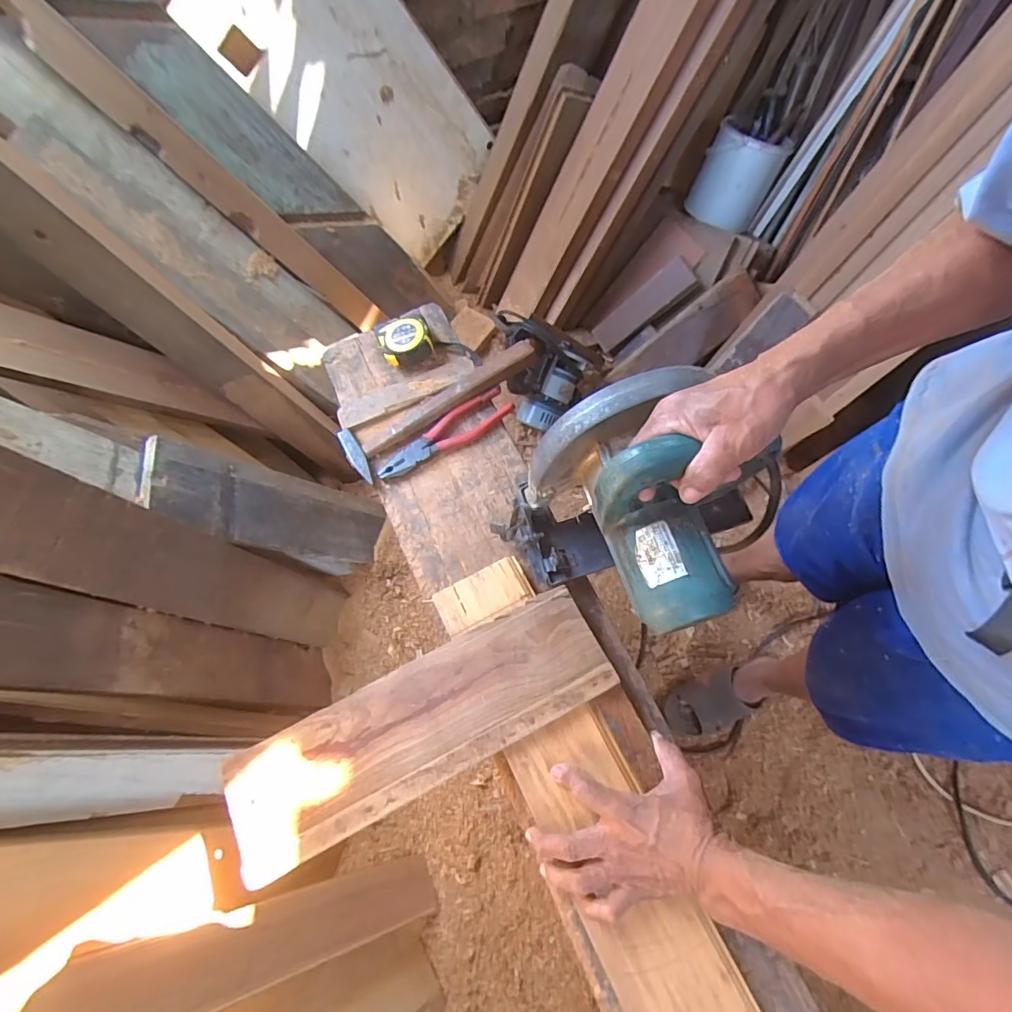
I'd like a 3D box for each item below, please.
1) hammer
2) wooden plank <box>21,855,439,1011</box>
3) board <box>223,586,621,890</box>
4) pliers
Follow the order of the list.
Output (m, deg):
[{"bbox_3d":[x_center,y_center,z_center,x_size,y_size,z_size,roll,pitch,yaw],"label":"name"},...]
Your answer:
[{"bbox_3d":[-0.090,-0.142,0.661,0.276,0.043,0.081,-37,76,-13],"label":"hammer"},{"bbox_3d":[-0.275,0.533,0.629,0.029,0.548,0.086,-36,55,13],"label":"wooden plank"},{"bbox_3d":[-0.087,0.221,0.514,0.394,0.028,0.118,-26,73,-10],"label":"board"},{"bbox_3d":[-0.080,-0.094,0.655,0.190,0.012,0.047,-28,74,-10],"label":"pliers"}]

